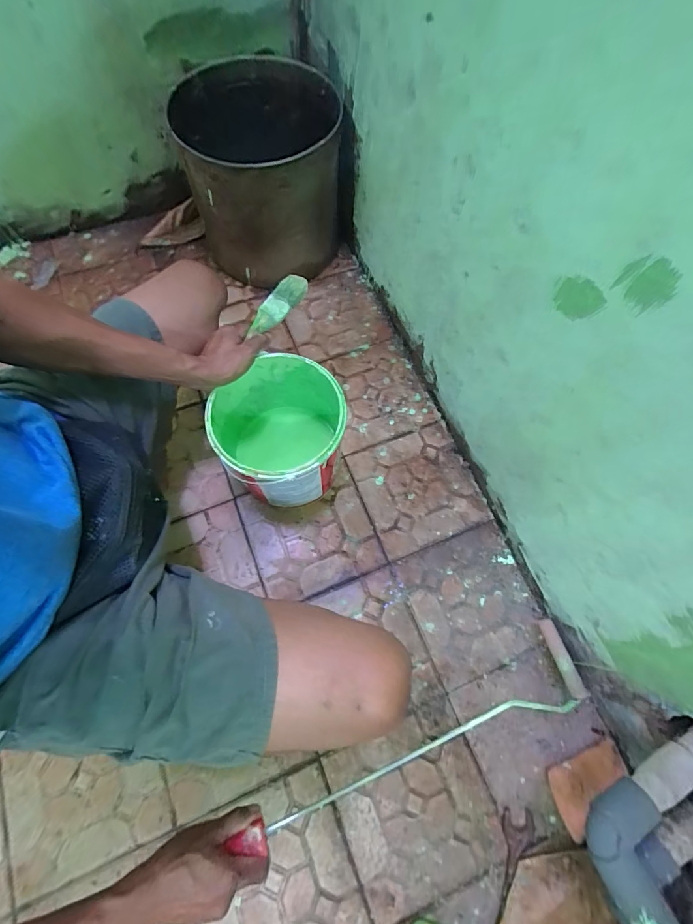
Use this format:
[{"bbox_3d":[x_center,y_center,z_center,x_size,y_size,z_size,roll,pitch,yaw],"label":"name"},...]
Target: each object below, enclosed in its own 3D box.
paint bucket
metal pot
[{"bbox_3d":[-0.096,-0.035,0.618,0.182,0.192,0.180,1,69,-1],"label":"paint bucket"},{"bbox_3d":[-0.157,-0.553,0.783,0.280,0.247,0.308,-7,69,-4],"label":"metal pot"}]

